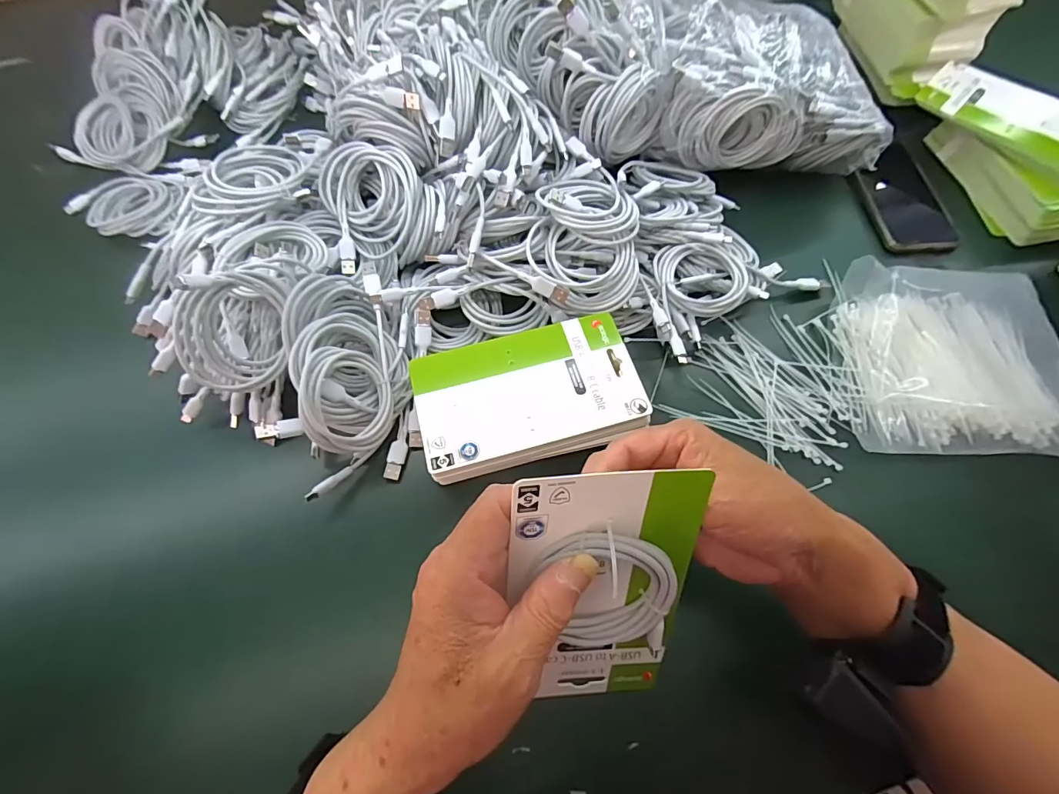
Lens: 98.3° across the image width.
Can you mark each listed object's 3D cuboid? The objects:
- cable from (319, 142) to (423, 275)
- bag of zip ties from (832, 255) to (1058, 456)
[{"bbox_3d":[-0.144,-0.184,0.430,0.091,0.037,0.100,2,104,8],"label":"cable"},{"bbox_3d":[0.396,-0.042,0.418,0.201,0.035,0.193,3,67,4],"label":"bag of zip ties"}]

